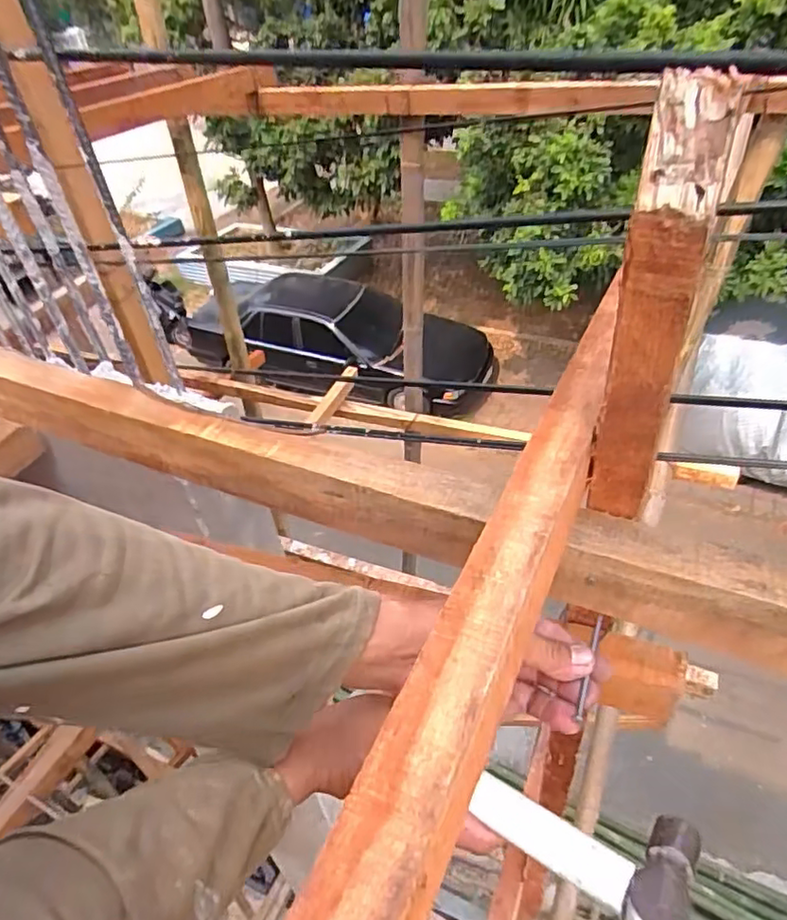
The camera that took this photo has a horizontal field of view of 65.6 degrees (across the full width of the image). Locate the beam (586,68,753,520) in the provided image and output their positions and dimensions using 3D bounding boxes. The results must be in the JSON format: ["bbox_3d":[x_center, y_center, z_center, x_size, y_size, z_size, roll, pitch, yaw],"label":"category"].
[{"bbox_3d":[0.147,-0.064,0.354,0.042,0.260,0.054,13,45,20],"label":"beam"}]

